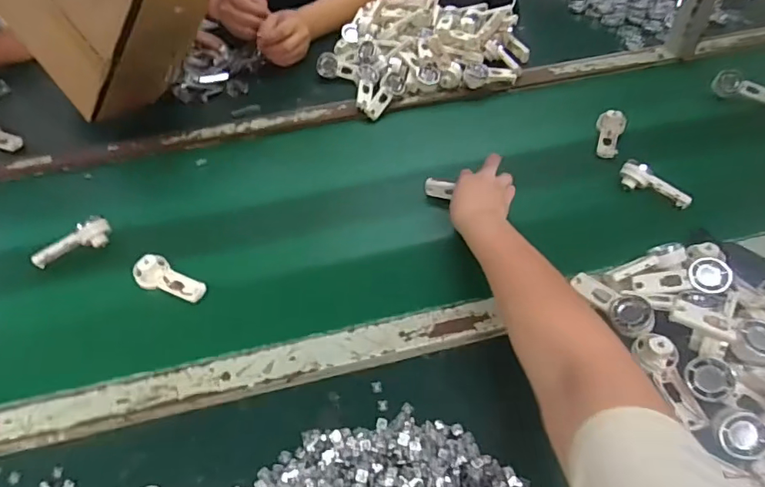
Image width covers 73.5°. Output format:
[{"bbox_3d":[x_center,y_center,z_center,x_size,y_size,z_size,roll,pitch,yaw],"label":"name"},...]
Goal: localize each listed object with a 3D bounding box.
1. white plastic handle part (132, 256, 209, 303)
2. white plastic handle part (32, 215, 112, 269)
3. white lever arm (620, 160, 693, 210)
[{"bbox_3d":[-0.255,0.044,0.614,0.090,0.031,0.038,21,50,21],"label":"white plastic handle part"},{"bbox_3d":[-0.394,0.001,0.652,0.094,0.029,0.027,-33,53,-27],"label":"white plastic handle part"},{"bbox_3d":[0.368,-0.079,0.694,0.096,0.037,0.023,34,56,30],"label":"white lever arm"}]

